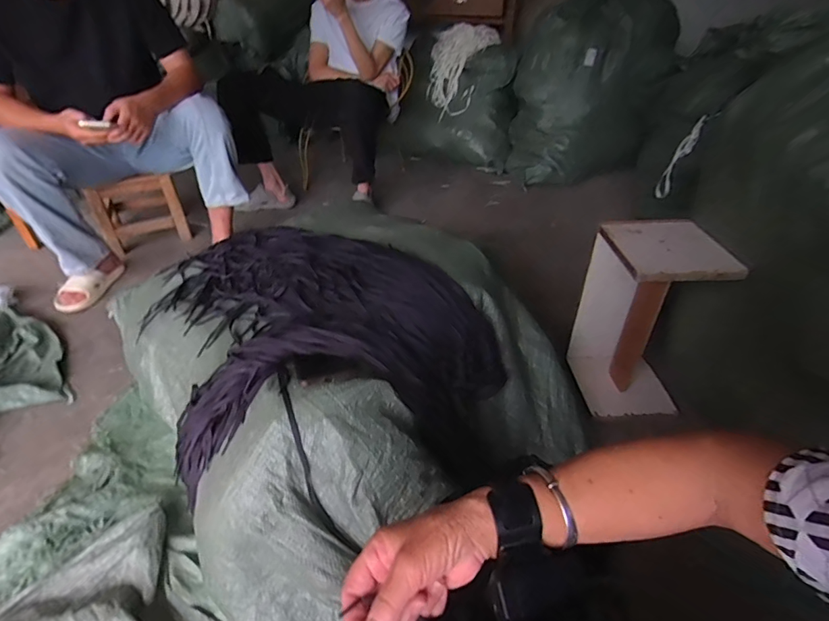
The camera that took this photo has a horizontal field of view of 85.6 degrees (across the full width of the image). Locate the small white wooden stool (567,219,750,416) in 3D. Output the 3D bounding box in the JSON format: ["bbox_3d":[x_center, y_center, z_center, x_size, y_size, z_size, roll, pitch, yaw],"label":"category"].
[{"bbox_3d":[0.516,0.021,1.026,0.214,0.391,0.221,-1,38,-1],"label":"small white wooden stool"}]

